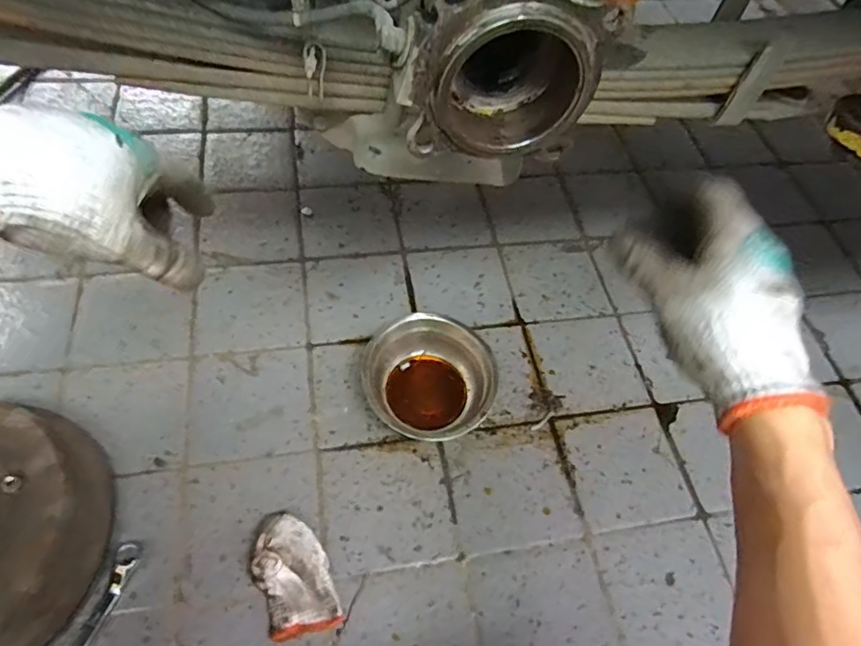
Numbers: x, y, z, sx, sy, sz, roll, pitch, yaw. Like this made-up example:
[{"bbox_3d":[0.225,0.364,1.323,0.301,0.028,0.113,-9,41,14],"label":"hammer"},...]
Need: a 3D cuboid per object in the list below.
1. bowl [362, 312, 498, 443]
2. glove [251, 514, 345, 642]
[{"bbox_3d":[-0.001,0.074,0.731,0.167,0.066,0.157,3,57,-4],"label":"bowl"},{"bbox_3d":[-0.147,0.265,0.598,0.073,0.051,0.130,-17,60,-14],"label":"glove"}]

